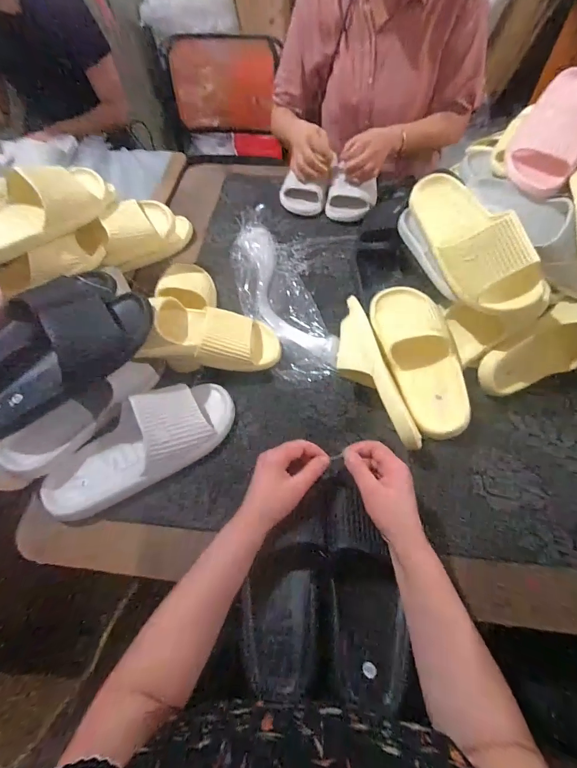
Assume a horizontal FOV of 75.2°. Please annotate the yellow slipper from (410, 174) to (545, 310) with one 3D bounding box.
[{"bbox_3d":[0.257,-0.212,0.540,0.081,0.085,0.236,-24,60,-12],"label":"yellow slipper"}]

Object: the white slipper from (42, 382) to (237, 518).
[{"bbox_3d":[-0.209,0.082,0.530,0.283,0.076,0.109,-30,62,-15],"label":"white slipper"}]

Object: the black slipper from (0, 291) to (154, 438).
[{"bbox_3d":[-0.308,-0.033,0.509,0.262,0.077,0.093,-40,64,-3],"label":"black slipper"}]

